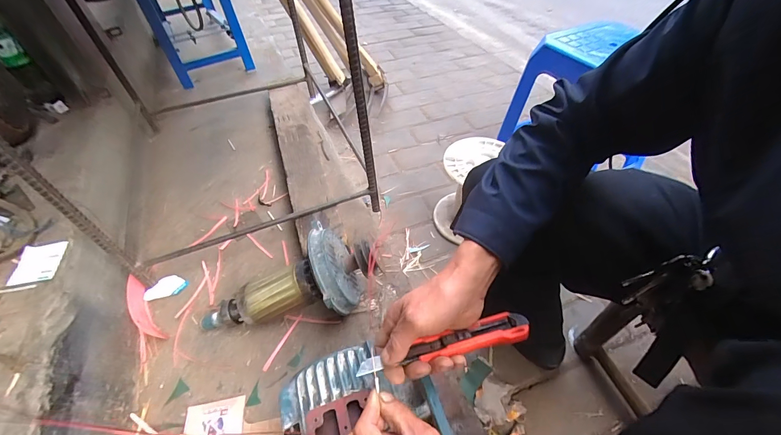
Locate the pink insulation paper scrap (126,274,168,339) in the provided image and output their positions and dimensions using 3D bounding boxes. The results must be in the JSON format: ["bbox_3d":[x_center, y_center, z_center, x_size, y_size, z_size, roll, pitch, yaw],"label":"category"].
[{"bbox_3d":[-0.475,0.177,0.647,0.034,0.039,0.142,-33,56,-23],"label":"pink insulation paper scrap"}]

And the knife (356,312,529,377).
[{"bbox_3d":[0.059,0.139,0.372,0.188,0.013,0.034,-13,50,-4],"label":"knife"}]

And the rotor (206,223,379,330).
[{"bbox_3d":[-0.193,0.123,0.611,0.354,0.136,0.157,-22,50,8],"label":"rotor"}]

